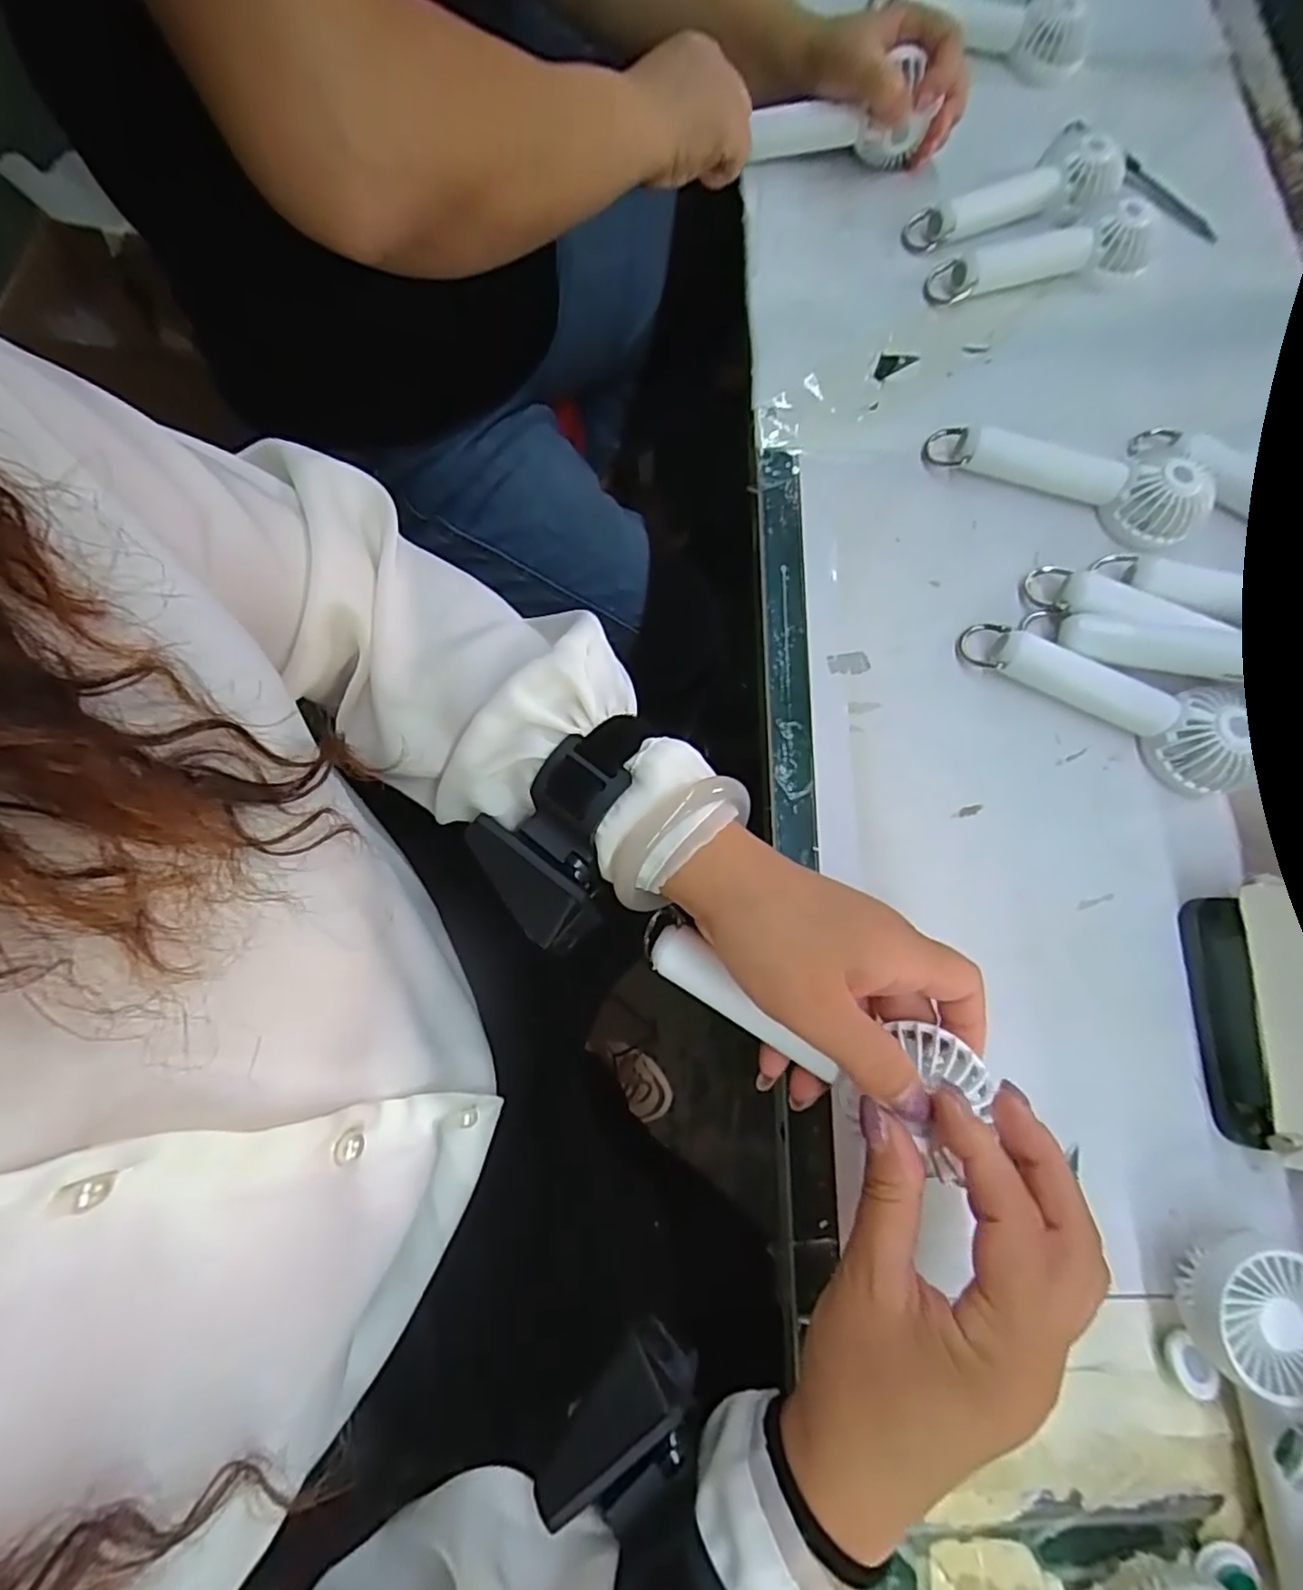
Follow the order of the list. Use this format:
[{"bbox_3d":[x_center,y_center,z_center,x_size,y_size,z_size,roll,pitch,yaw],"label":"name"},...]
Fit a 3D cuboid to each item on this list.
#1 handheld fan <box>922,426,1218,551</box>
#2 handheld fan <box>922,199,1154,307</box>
[{"bbox_3d":[0.248,-0.187,0.391,0.160,0.030,0.042,18,73,-2],"label":"handheld fan"},{"bbox_3d":[0.262,-0.356,0.436,0.158,0.026,0.039,-14,75,-5],"label":"handheld fan"}]

